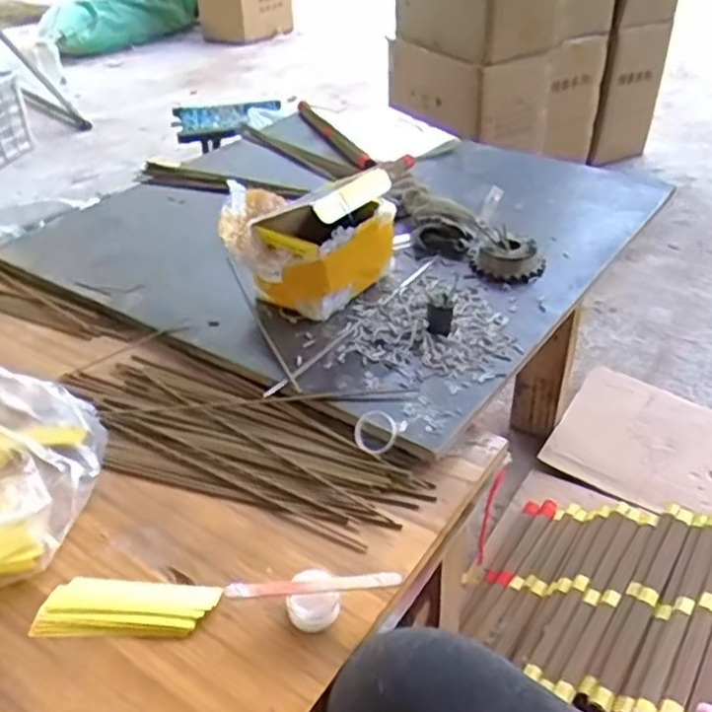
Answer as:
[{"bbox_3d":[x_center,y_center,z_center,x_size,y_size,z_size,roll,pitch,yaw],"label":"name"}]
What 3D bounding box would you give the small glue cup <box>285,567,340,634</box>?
[{"bbox_3d":[-0.030,0.172,0.516,0.036,0.025,0.041,1,36,4],"label":"small glue cup"}]

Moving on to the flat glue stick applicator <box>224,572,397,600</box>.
[{"bbox_3d":[-0.030,0.161,0.506,0.121,0.007,0.012,-2,36,-1],"label":"flat glue stick applicator"}]

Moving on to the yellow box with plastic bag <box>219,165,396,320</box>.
[{"bbox_3d":[-0.060,-0.138,0.831,0.165,0.119,0.157,20,41,26],"label":"yellow box with plastic bag"}]

